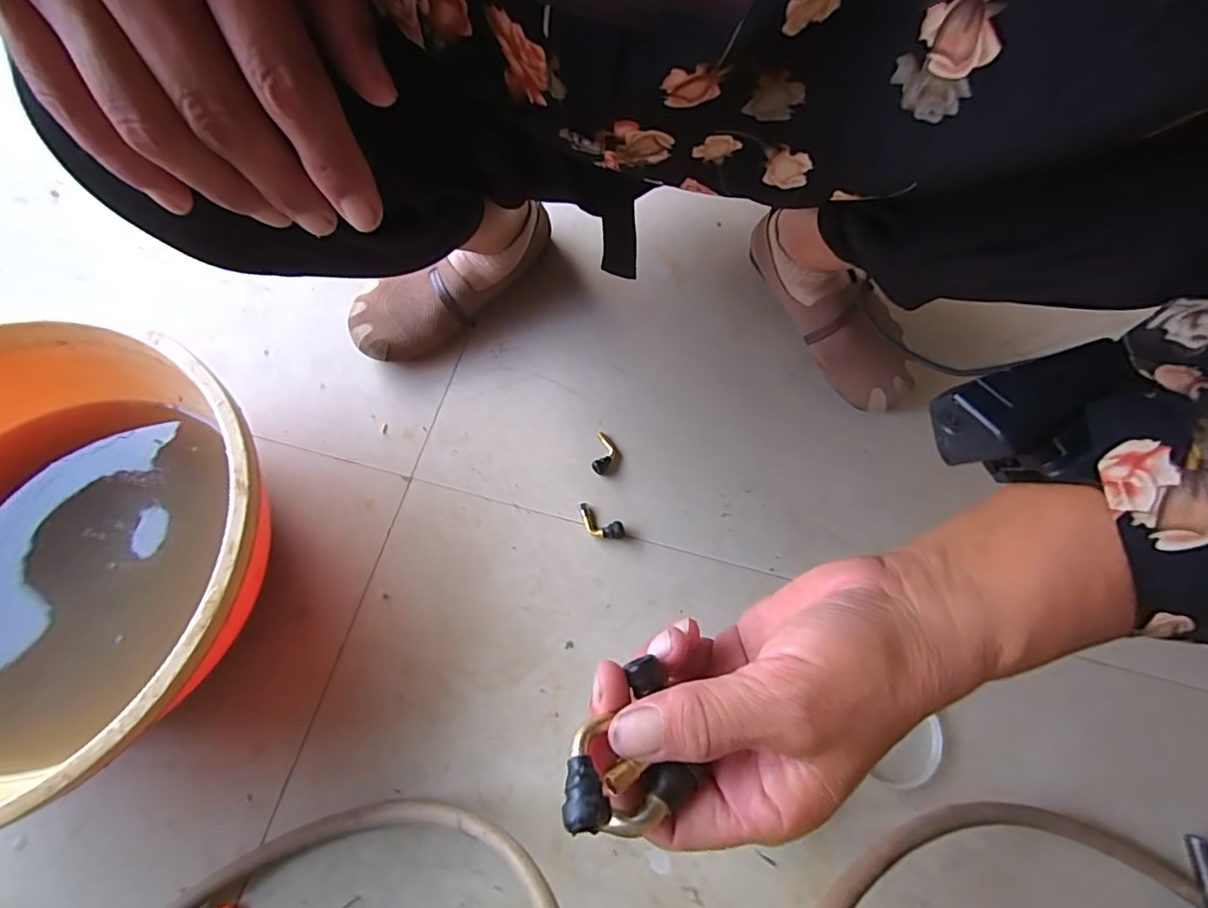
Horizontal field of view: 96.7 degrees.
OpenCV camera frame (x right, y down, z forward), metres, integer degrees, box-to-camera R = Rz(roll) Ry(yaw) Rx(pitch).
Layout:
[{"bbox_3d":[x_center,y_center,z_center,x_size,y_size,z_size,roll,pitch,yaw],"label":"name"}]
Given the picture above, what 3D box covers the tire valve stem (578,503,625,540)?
[{"bbox_3d":[-0.004,0.068,0.513,0.049,0.011,0.024,27,71,8],"label":"tire valve stem"}]

